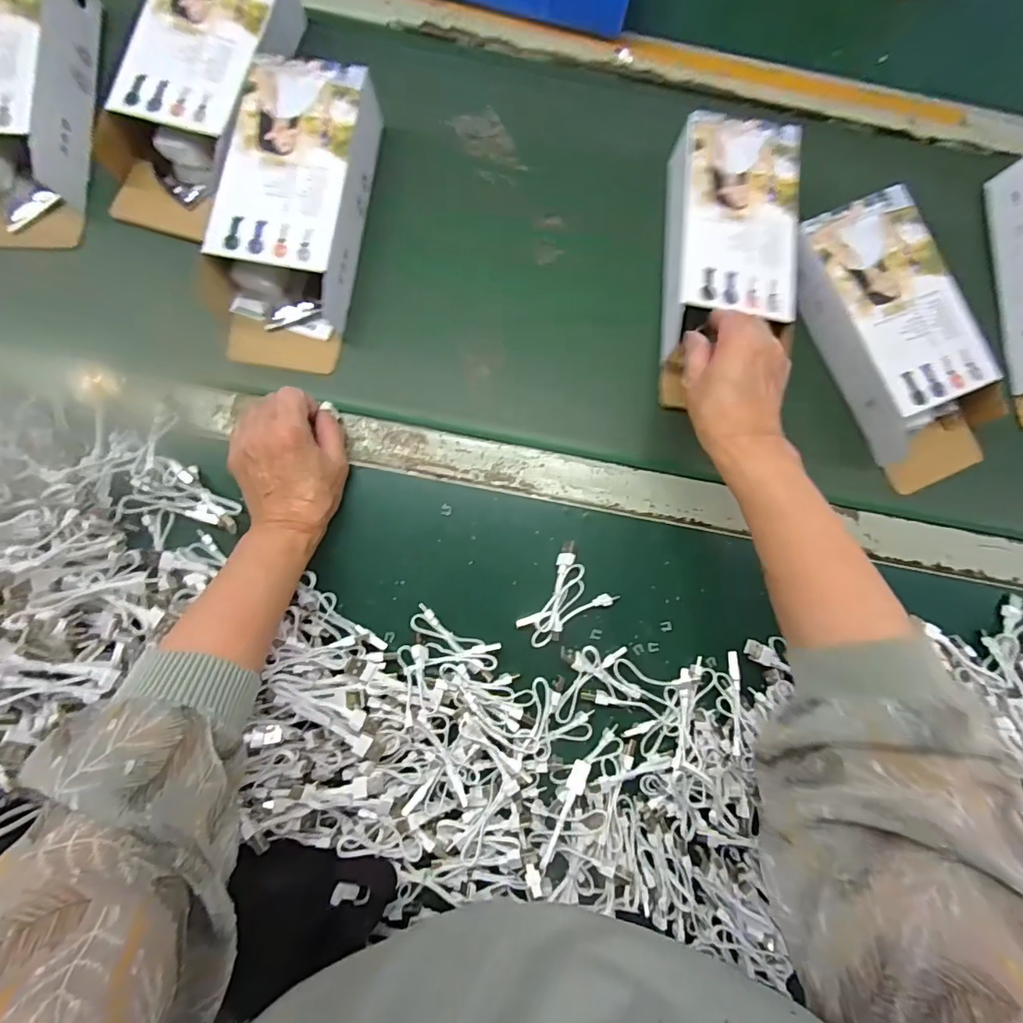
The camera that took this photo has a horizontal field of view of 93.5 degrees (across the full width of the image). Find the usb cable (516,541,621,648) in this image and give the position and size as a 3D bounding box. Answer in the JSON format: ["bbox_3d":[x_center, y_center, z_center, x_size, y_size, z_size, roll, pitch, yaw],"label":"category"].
[{"bbox_3d":[0.039,0.073,0.395,0.077,0.020,0.062,-41,83,-4],"label":"usb cable"}]

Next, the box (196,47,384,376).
[{"bbox_3d":[-0.196,-0.256,0.416,0.117,0.057,0.252,9,83,3],"label":"box"}]

